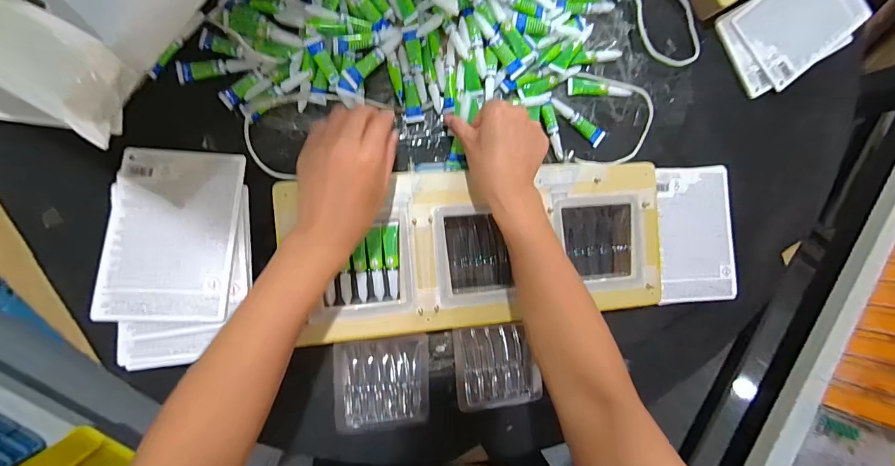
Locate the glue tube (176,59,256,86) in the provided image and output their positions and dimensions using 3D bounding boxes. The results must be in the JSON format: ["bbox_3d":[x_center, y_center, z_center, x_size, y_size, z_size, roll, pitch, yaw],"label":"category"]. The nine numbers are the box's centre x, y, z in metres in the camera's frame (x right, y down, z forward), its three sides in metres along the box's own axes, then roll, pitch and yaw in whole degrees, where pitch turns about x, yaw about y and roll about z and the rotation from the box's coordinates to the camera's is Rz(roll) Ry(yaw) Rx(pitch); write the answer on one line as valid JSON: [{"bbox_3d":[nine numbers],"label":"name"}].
[{"bbox_3d":[-0.242,-0.173,0.420,0.076,0.007,0.020,-13,93,-9],"label":"glue tube"}]

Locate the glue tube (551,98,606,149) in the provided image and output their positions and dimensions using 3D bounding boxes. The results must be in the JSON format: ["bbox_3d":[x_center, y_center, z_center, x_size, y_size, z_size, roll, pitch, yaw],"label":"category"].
[{"bbox_3d":[0.158,-0.134,0.489,0.080,0.010,0.021,28,86,-9],"label":"glue tube"}]

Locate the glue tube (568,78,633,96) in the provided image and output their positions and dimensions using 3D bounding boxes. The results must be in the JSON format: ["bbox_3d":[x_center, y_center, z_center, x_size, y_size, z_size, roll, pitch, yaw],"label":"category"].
[{"bbox_3d":[0.186,-0.179,0.496,0.080,0.007,0.019,-1,91,-10],"label":"glue tube"}]

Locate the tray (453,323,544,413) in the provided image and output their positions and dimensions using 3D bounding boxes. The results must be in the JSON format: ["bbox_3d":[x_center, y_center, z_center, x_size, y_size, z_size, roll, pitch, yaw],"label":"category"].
[{"bbox_3d":[0.059,0.157,0.474,0.099,0.015,0.095,-5,91,-10],"label":"tray"}]

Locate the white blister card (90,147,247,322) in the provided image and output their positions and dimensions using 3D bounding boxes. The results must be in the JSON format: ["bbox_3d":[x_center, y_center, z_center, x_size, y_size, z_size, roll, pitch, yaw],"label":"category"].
[{"bbox_3d":[-0.269,-0.001,0.396,0.114,0.005,0.169,2,76,-7],"label":"white blister card"}]

